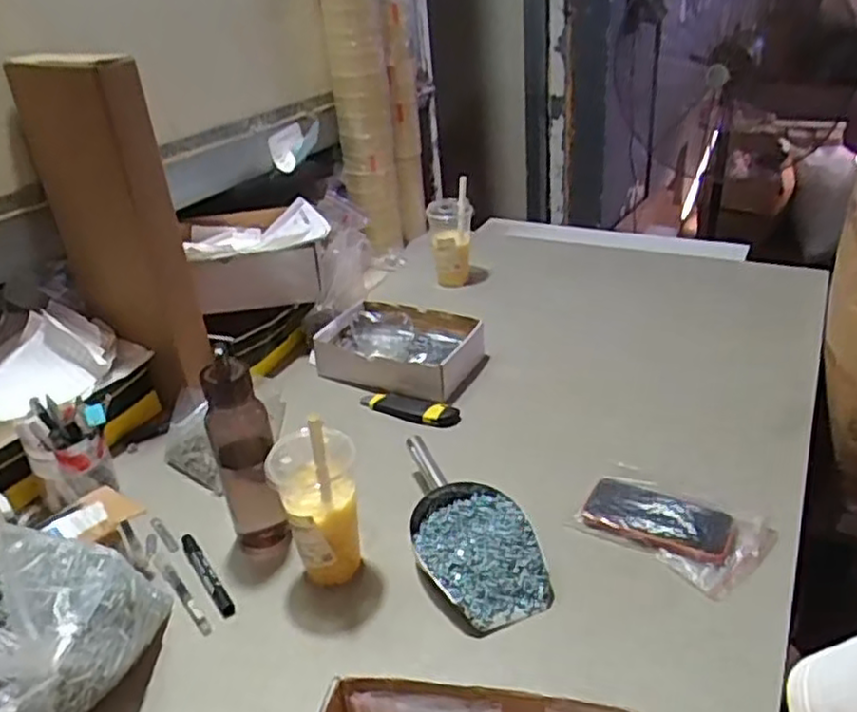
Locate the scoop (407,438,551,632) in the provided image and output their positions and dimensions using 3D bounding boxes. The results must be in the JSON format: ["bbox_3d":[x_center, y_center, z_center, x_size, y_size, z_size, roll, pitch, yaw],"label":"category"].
[{"bbox_3d":[0.033,0.194,0.813,0.128,0.051,0.267,-16,31,-18],"label":"scoop"}]

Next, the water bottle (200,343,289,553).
[{"bbox_3d":[-0.207,0.113,0.794,0.067,0.239,0.071,-16,32,-19],"label":"water bottle"}]

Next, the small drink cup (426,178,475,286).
[{"bbox_3d":[0.047,-0.246,1.449,0.091,0.205,0.081,-3,30,3],"label":"small drink cup"}]

